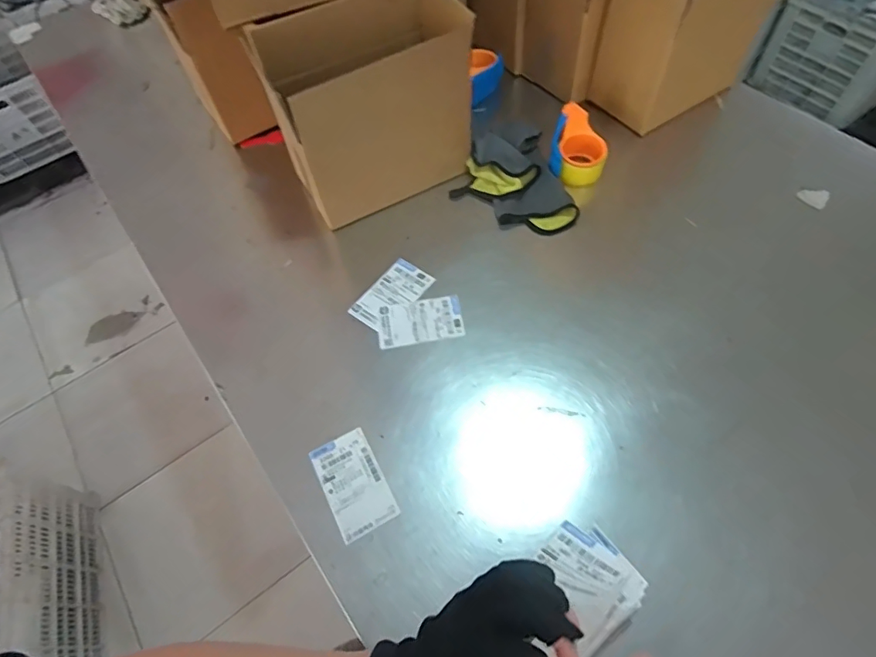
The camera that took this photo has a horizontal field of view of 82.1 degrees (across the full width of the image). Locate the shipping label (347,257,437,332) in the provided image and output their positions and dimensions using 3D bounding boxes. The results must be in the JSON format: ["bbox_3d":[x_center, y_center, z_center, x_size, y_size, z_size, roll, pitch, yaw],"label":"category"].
[{"bbox_3d":[-0.077,-0.057,0.827,0.077,0.004,0.136,34,68,22],"label":"shipping label"}]

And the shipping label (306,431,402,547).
[{"bbox_3d":[-0.112,0.206,0.670,0.078,0.004,0.131,-25,62,-16],"label":"shipping label"}]

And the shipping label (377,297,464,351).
[{"bbox_3d":[-0.028,-0.013,0.797,0.133,0.007,0.076,-10,62,-5],"label":"shipping label"}]

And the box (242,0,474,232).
[{"bbox_3d":[-0.105,-0.368,0.853,0.313,0.269,0.197,-25,60,-10],"label":"box"}]

